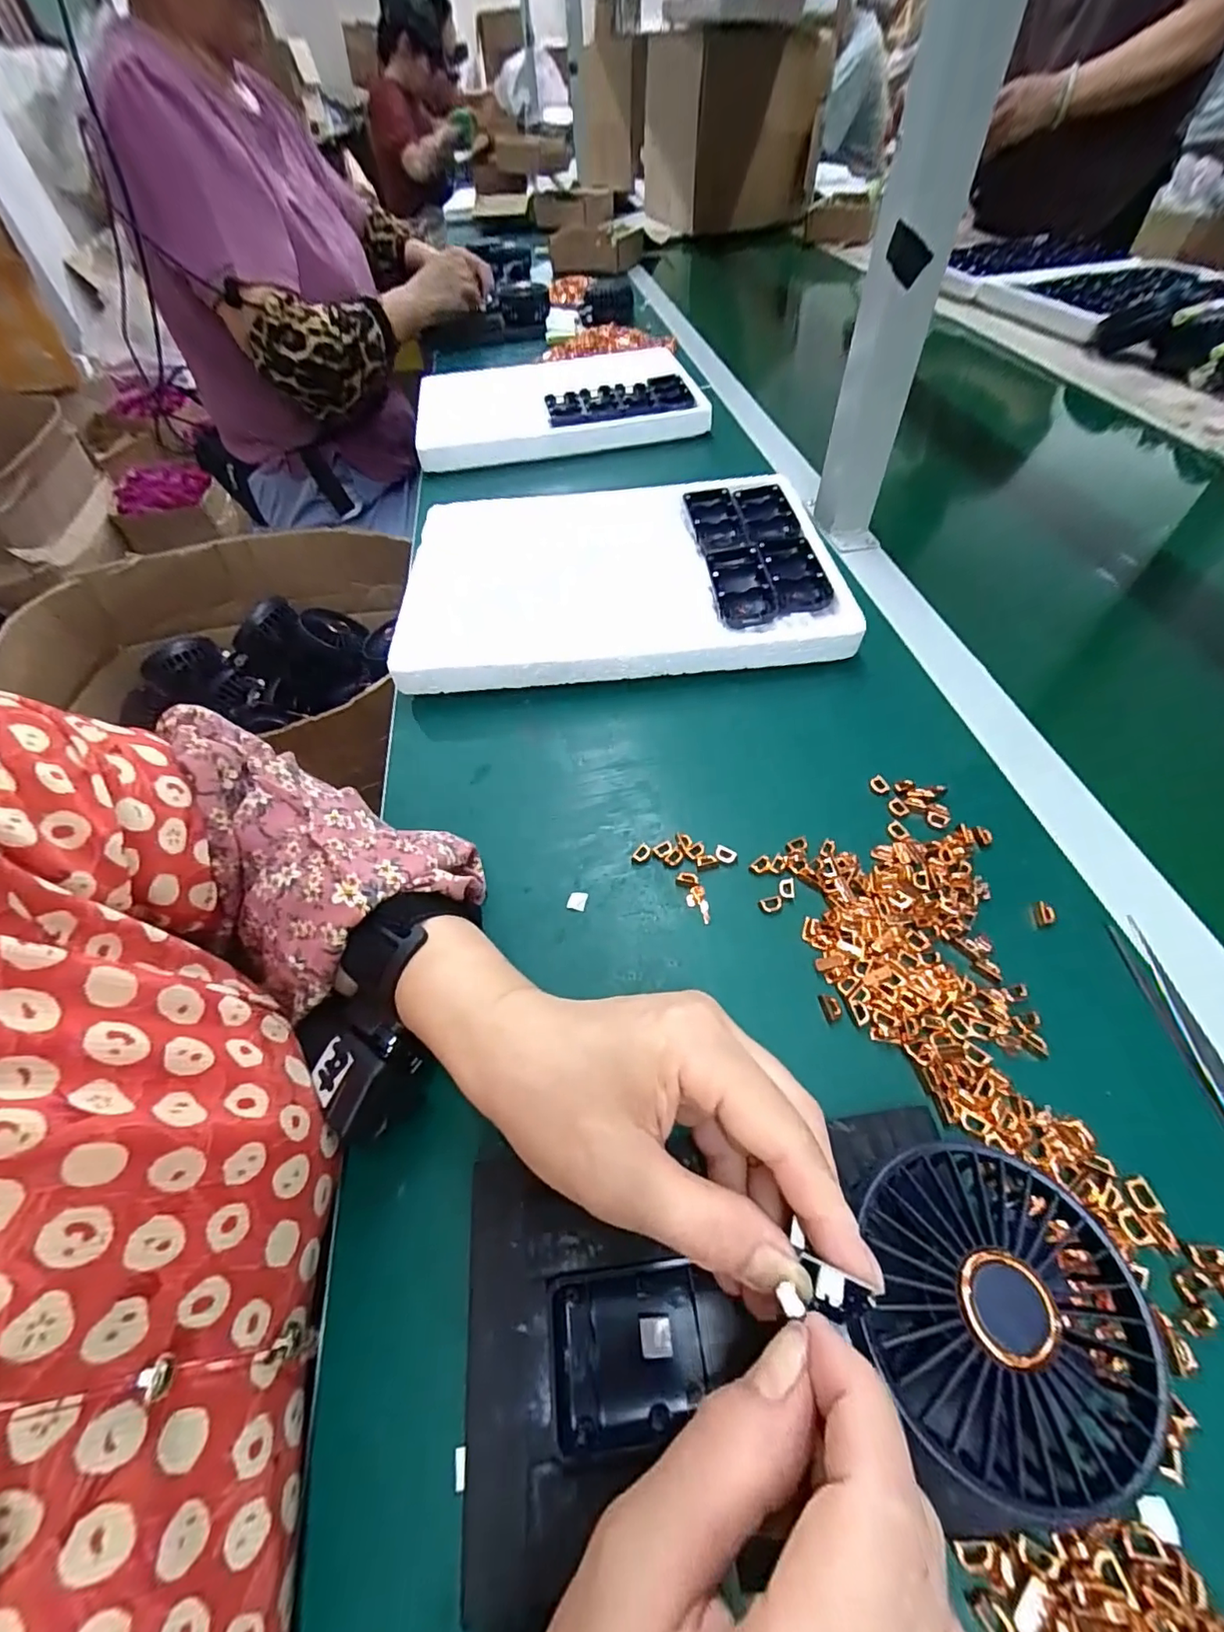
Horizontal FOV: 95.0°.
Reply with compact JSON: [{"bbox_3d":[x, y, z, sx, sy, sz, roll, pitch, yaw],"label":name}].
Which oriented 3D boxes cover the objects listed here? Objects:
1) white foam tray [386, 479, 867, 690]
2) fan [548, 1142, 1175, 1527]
[{"bbox_3d":[0.002,-0.202,0.474,0.336,0.034,0.248,-5,52,0],"label":"white foam tray"},{"bbox_3d":[0.071,0.167,0.186,0.183,0.029,0.081,-13,52,7],"label":"fan"}]

